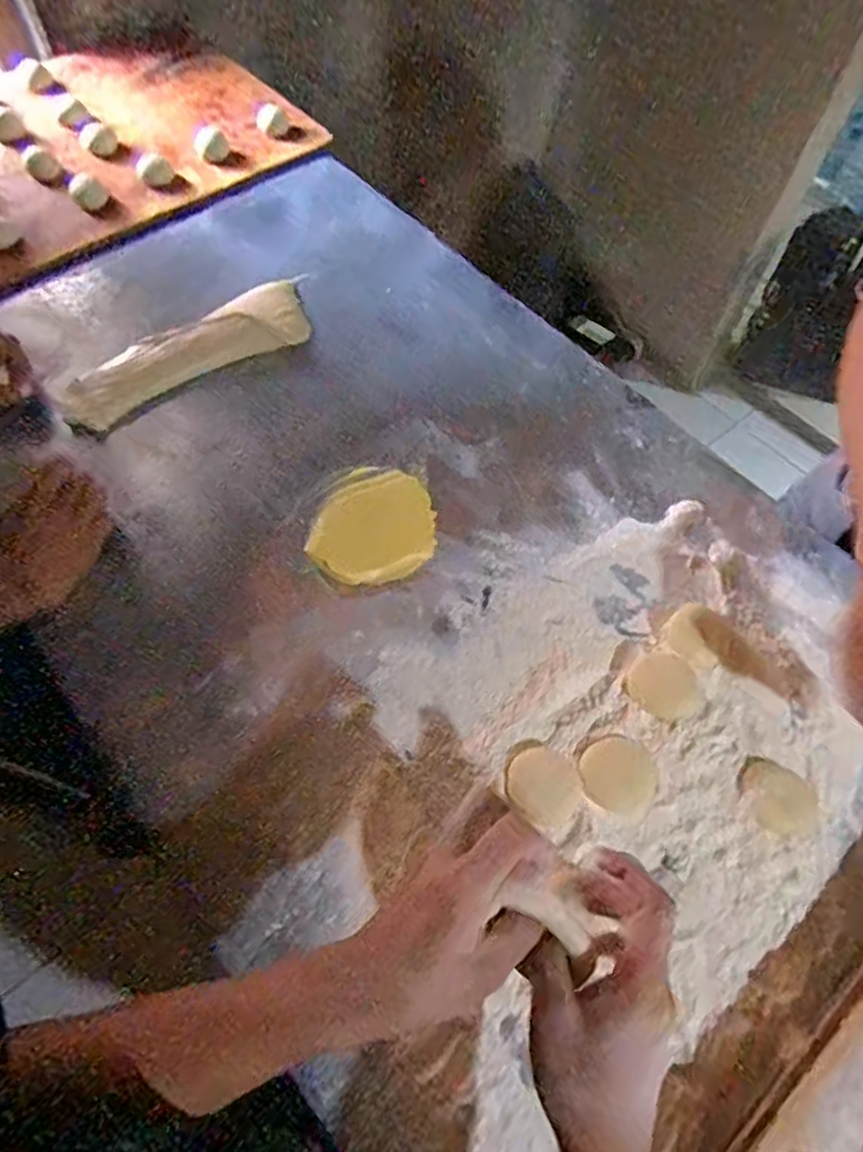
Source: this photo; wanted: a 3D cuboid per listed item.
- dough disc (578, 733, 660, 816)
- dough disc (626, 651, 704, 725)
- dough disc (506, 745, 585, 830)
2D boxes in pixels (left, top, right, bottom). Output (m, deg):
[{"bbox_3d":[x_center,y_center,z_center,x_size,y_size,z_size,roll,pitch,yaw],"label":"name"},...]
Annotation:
[{"bbox_3d":[0.148,0.157,0.521,0.058,0.008,0.058,2,69,-5],"label":"dough disc"},{"bbox_3d":[0.196,0.091,0.550,0.057,0.011,0.061,0,59,0],"label":"dough disc"},{"bbox_3d":[0.088,0.164,0.519,0.054,0.009,0.058,0,59,0],"label":"dough disc"}]

